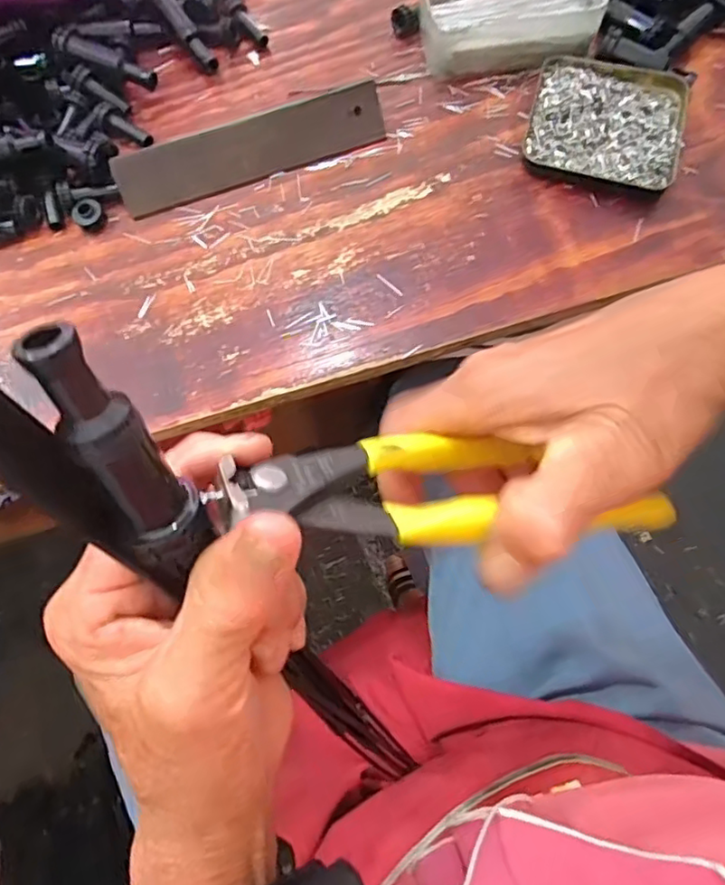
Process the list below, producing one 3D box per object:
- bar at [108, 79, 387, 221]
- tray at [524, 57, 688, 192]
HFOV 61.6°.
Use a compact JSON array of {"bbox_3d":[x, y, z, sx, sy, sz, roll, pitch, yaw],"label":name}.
[{"bbox_3d":[-0.071,-0.190,0.395,0.174,0.036,0.007,-21,29,-6],"label":"bar"},{"bbox_3d":[0.158,-0.211,0.398,0.094,0.012,0.094,14,72,5],"label":"tray"}]

